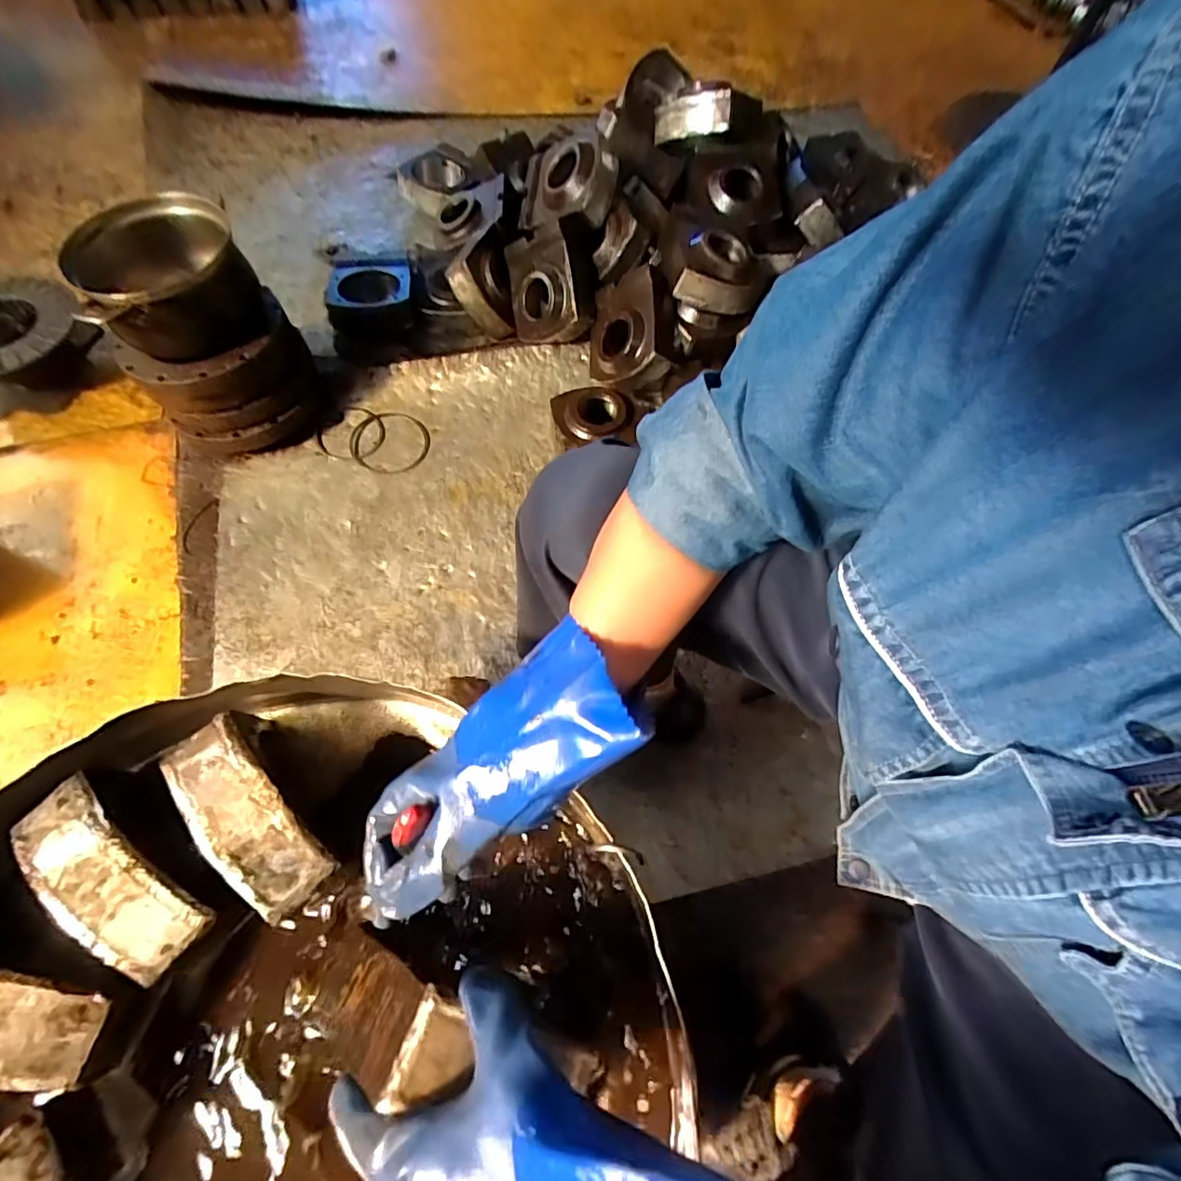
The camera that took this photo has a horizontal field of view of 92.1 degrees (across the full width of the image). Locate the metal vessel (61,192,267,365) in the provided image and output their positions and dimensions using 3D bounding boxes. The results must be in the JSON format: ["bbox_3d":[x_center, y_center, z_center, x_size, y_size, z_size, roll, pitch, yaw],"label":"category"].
[{"bbox_3d":[-0.617,-0.449,0.834,0.223,0.116,0.187,-29,69,-13],"label":"metal vessel"}]

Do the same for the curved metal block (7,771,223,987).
[{"bbox_3d":[-0.341,0.200,0.398,0.151,0.028,0.056,38,67,12],"label":"curved metal block"}]

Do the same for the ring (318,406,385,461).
[{"bbox_3d":[-0.412,-0.269,0.984,0.099,0.010,0.106,0,80,-3],"label":"ring"}]

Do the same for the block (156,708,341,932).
[{"bbox_3d":[-0.253,0.162,0.418,0.061,0.028,0.149,-35,73,-19],"label":"block"}]

